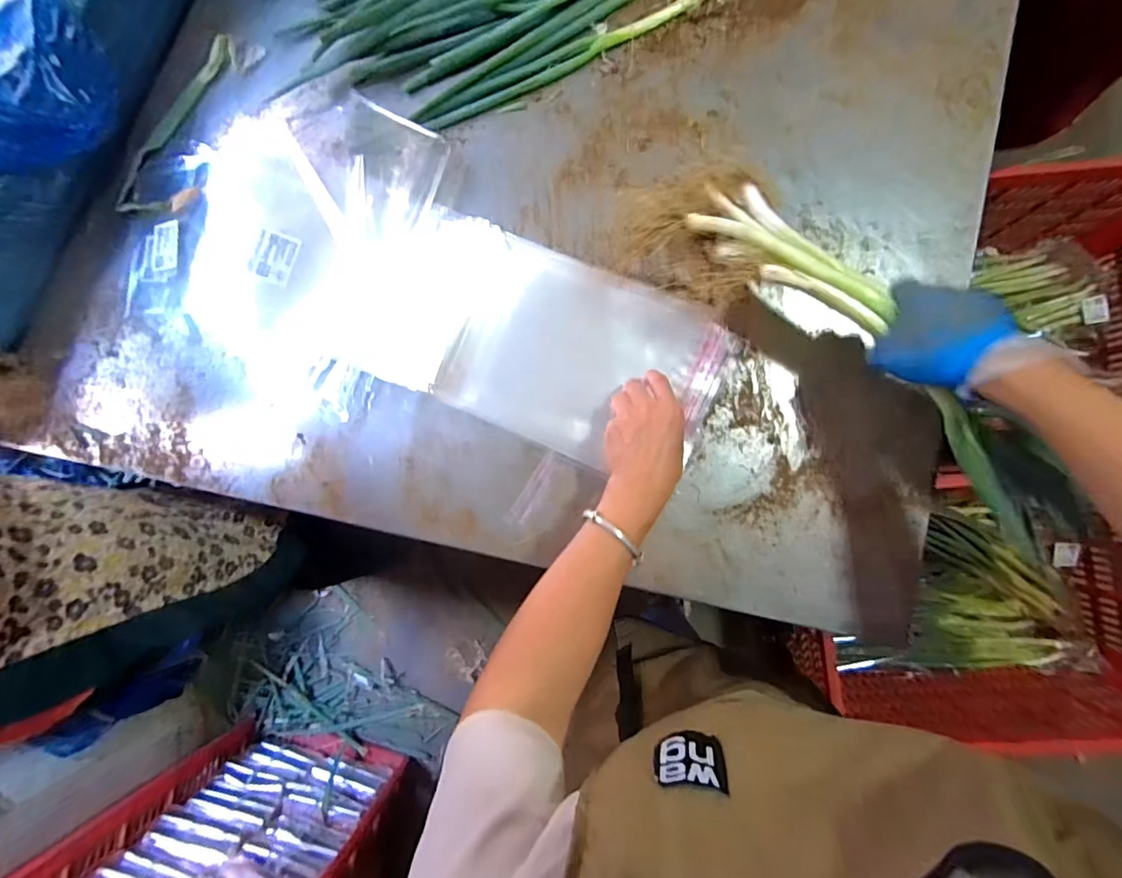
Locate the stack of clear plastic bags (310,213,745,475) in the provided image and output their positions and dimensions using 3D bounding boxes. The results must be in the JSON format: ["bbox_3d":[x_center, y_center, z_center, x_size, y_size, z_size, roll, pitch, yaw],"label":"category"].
[{"bbox_3d":[-0.051,-0.117,0.563,0.440,0.019,0.199,22,95,4],"label":"stack of clear plastic bags"}]

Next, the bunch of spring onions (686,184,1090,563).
[{"bbox_3d":[0.310,-0.065,0.459,0.466,0.059,0.063,43,93,-1],"label":"bunch of spring onions"}]

